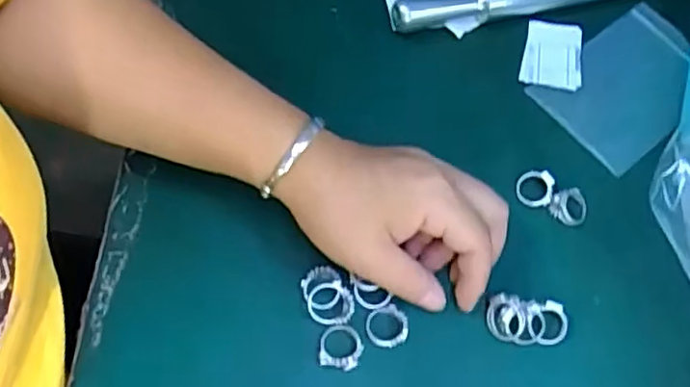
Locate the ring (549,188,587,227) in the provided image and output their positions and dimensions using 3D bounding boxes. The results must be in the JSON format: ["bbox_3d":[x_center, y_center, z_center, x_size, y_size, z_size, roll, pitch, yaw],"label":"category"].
[{"bbox_3d":[0.132,0.007,0.375,0.021,0.011,0.020,2,64,-4],"label":"ring"}]

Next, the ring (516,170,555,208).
[{"bbox_3d":[0.112,-0.003,0.377,0.022,0.004,0.021,1,93,23],"label":"ring"}]

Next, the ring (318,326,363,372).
[{"bbox_3d":[-0.002,0.080,0.332,0.021,0.008,0.022,2,64,-4],"label":"ring"}]

